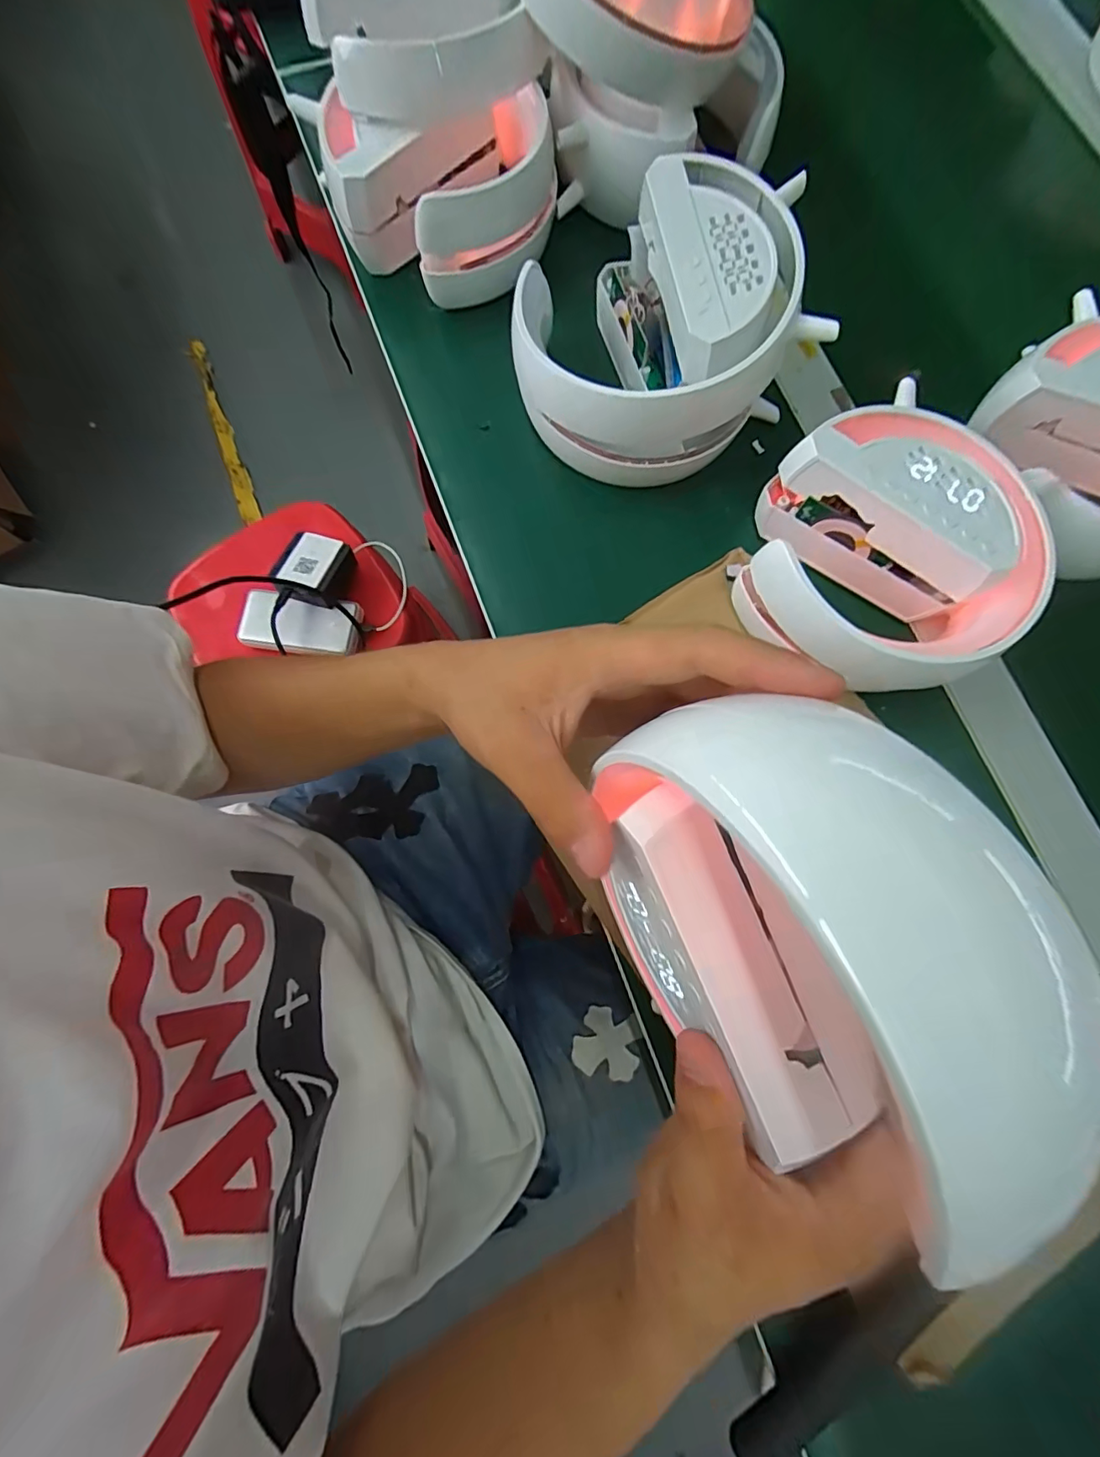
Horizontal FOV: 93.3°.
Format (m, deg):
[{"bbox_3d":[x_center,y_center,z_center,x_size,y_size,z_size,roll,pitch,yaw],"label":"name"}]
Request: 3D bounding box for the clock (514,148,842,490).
[{"bbox_3d":[0.062,-0.238,0.313,0.166,0.076,0.149,-11,79,-2],"label":"clock"}]

